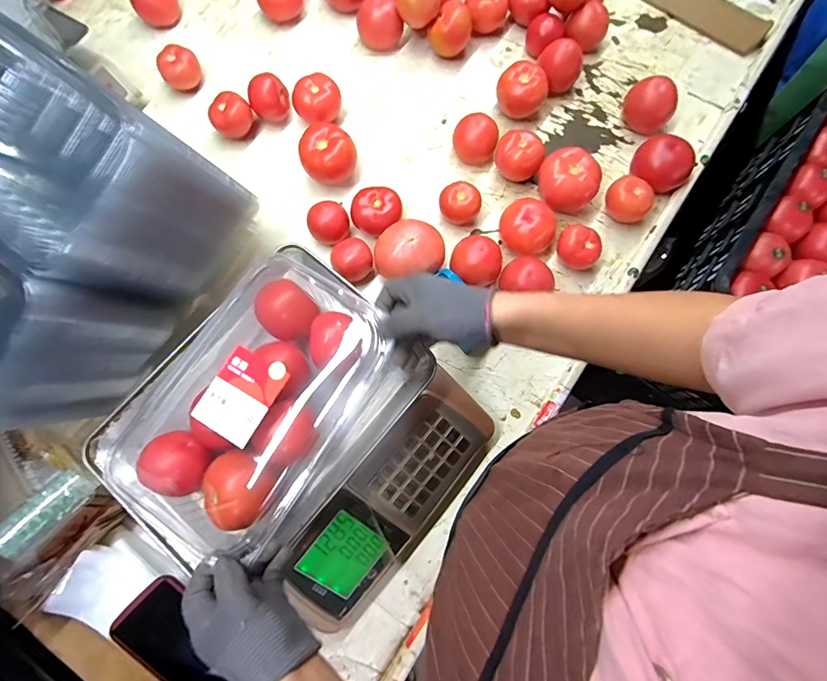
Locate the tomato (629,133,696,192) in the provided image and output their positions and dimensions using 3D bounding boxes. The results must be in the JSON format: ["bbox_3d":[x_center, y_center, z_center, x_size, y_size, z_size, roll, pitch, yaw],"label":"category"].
[{"bbox_3d":[0.369,-0.261,0.617,0.082,0.059,0.076,41,81,9],"label":"tomato"}]

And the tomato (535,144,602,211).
[{"bbox_3d":[0.223,-0.231,0.611,0.086,0.066,0.076,12,78,3],"label":"tomato"}]

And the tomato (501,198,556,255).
[{"bbox_3d":[0.166,-0.166,0.599,0.080,0.055,0.078,26,79,6],"label":"tomato"}]

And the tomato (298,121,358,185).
[{"bbox_3d":[-0.126,-0.276,0.624,0.083,0.060,0.083,-13,78,-3],"label":"tomato"}]

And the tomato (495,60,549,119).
[{"bbox_3d":[0.170,-0.389,0.651,0.075,0.063,0.066,25,79,6],"label":"tomato"}]

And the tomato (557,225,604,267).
[{"bbox_3d":[0.235,-0.132,0.594,0.062,0.050,0.055,43,81,9],"label":"tomato"}]

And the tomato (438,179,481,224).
[{"bbox_3d":[0.069,-0.200,0.608,0.059,0.049,0.053,21,78,5],"label":"tomato"}]

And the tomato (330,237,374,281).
[{"bbox_3d":[-0.089,-0.117,0.598,0.057,0.043,0.054,0,77,0],"label":"tomato"}]

